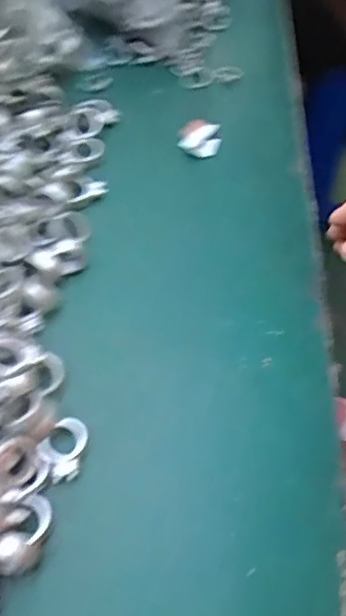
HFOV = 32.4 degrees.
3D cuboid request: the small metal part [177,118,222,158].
[{"bbox_3d":[0.022,-0.142,0.491,0.034,0.011,0.041,4,57,3],"label":"small metal part"}]

